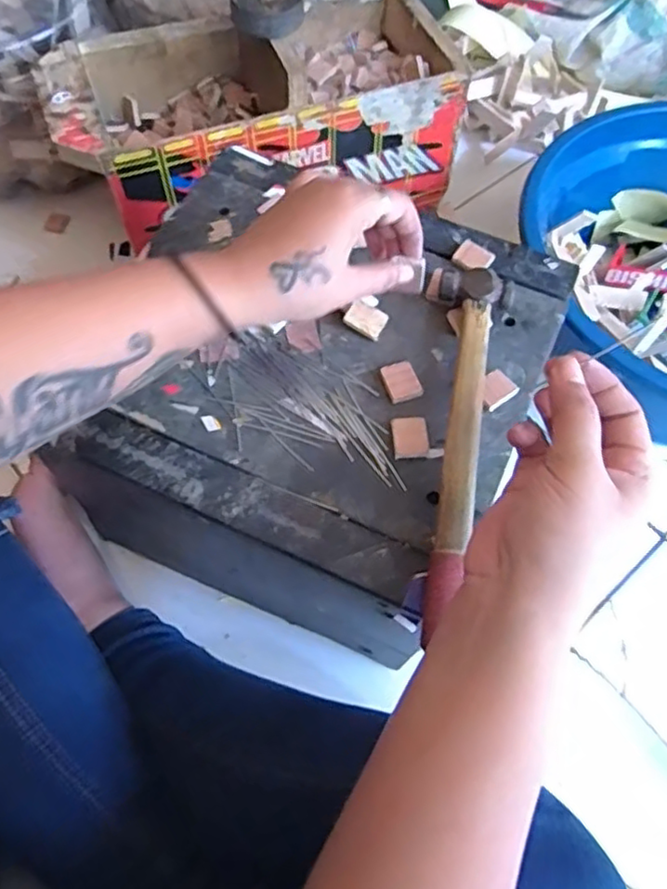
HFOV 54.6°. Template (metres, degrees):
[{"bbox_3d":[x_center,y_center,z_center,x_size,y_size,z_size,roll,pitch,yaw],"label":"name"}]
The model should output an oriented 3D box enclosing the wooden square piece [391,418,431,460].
[{"bbox_3d":[0.046,-0.004,0.385,0.022,0.005,0.025,-3,64,-3],"label":"wooden square piece"}]

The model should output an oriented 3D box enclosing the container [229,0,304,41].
[{"bbox_3d":[-0.057,-0.376,0.552,0.060,0.020,0.061,0,64,-2],"label":"container"}]

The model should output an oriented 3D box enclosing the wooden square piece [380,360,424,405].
[{"bbox_3d":[0.042,-0.038,0.400,0.021,0.006,0.026,-20,66,-11],"label":"wooden square piece"}]

